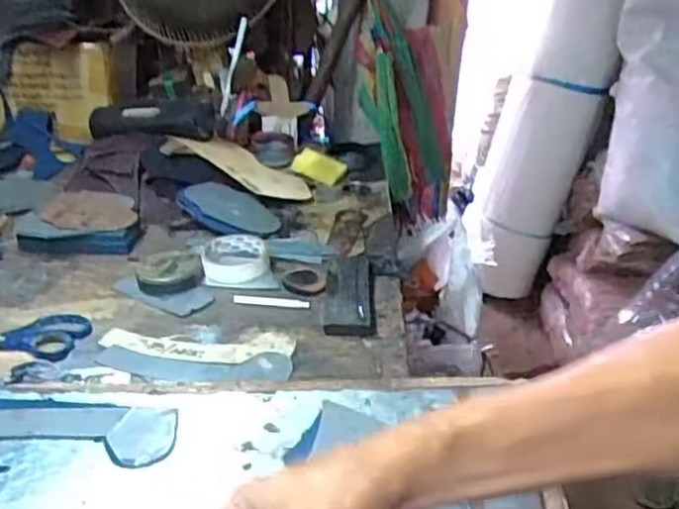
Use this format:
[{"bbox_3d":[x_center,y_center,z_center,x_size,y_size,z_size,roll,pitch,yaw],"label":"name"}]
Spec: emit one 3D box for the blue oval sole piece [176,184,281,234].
[{"bbox_3d":[-0.160,-0.069,1.037,0.147,0.021,0.085,27,38,8],"label":"blue oval sole piece"}]

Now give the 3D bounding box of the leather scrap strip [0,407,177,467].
[{"bbox_3d":[-0.254,0.155,0.611,0.215,0.006,0.059,0,35,3],"label":"leather scrap strip"}]

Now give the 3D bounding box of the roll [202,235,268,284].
[{"bbox_3d":[-0.132,0.005,0.888,0.081,0.025,0.090,-7,29,-10],"label":"roll"}]

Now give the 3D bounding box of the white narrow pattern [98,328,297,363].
[{"bbox_3d":[-0.154,0.097,0.752,0.208,0.005,0.056,2,29,5],"label":"white narrow pattern"}]

